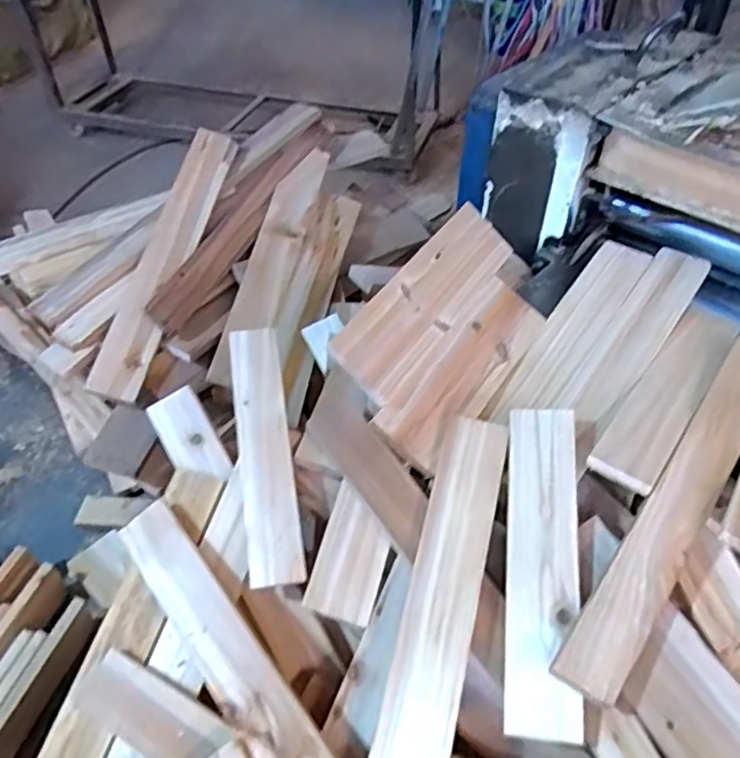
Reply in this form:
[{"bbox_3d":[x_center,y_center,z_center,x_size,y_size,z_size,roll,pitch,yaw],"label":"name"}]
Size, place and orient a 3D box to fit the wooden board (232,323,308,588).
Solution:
[{"bbox_3d":[-0.101,0.068,0.610,0.049,0.012,0.252,-7,67,-7],"label":"wooden board"}]

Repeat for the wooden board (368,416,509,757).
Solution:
[{"bbox_3d":[0.063,0.187,0.540,0.062,0.016,0.328,12,63,11],"label":"wooden board"}]

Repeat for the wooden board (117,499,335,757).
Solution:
[{"bbox_3d":[-0.072,0.272,0.486,0.052,0.018,0.432,-37,64,-14],"label":"wooden board"}]

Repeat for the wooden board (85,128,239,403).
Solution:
[{"bbox_3d":[-0.266,-0.164,0.833,0.066,0.030,0.410,10,66,9],"label":"wooden board"}]

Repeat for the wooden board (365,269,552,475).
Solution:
[{"bbox_3d":[0.099,-0.011,0.656,0.078,0.012,0.237,42,61,-2],"label":"wooden board"}]

